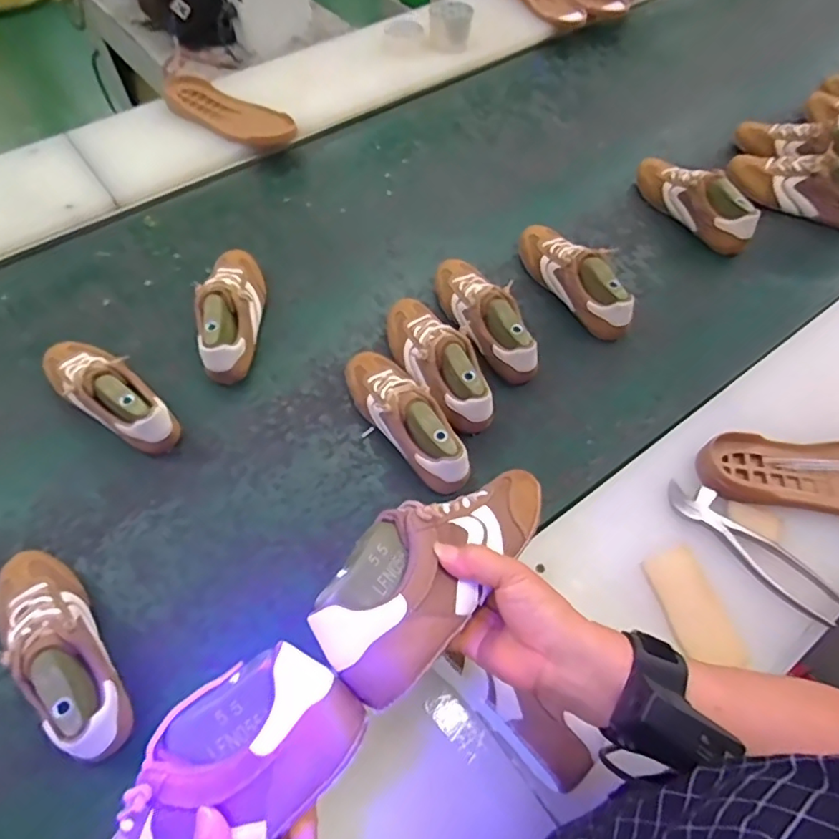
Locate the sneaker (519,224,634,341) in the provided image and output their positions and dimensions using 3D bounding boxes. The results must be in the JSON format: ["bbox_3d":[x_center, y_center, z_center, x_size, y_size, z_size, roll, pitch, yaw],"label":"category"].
[{"bbox_3d":[0.235,-0.224,0.849,0.073,0.077,0.241,-26,60,-16],"label":"sneaker"}]

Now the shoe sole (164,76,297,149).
[{"bbox_3d":[-0.357,-0.570,1.055,0.271,0.036,0.104,30,63,13],"label":"shoe sole"}]

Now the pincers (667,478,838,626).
[{"bbox_3d":[0.349,0.133,0.598,0.047,0.016,0.191,-36,68,-21],"label":"pincers"}]

